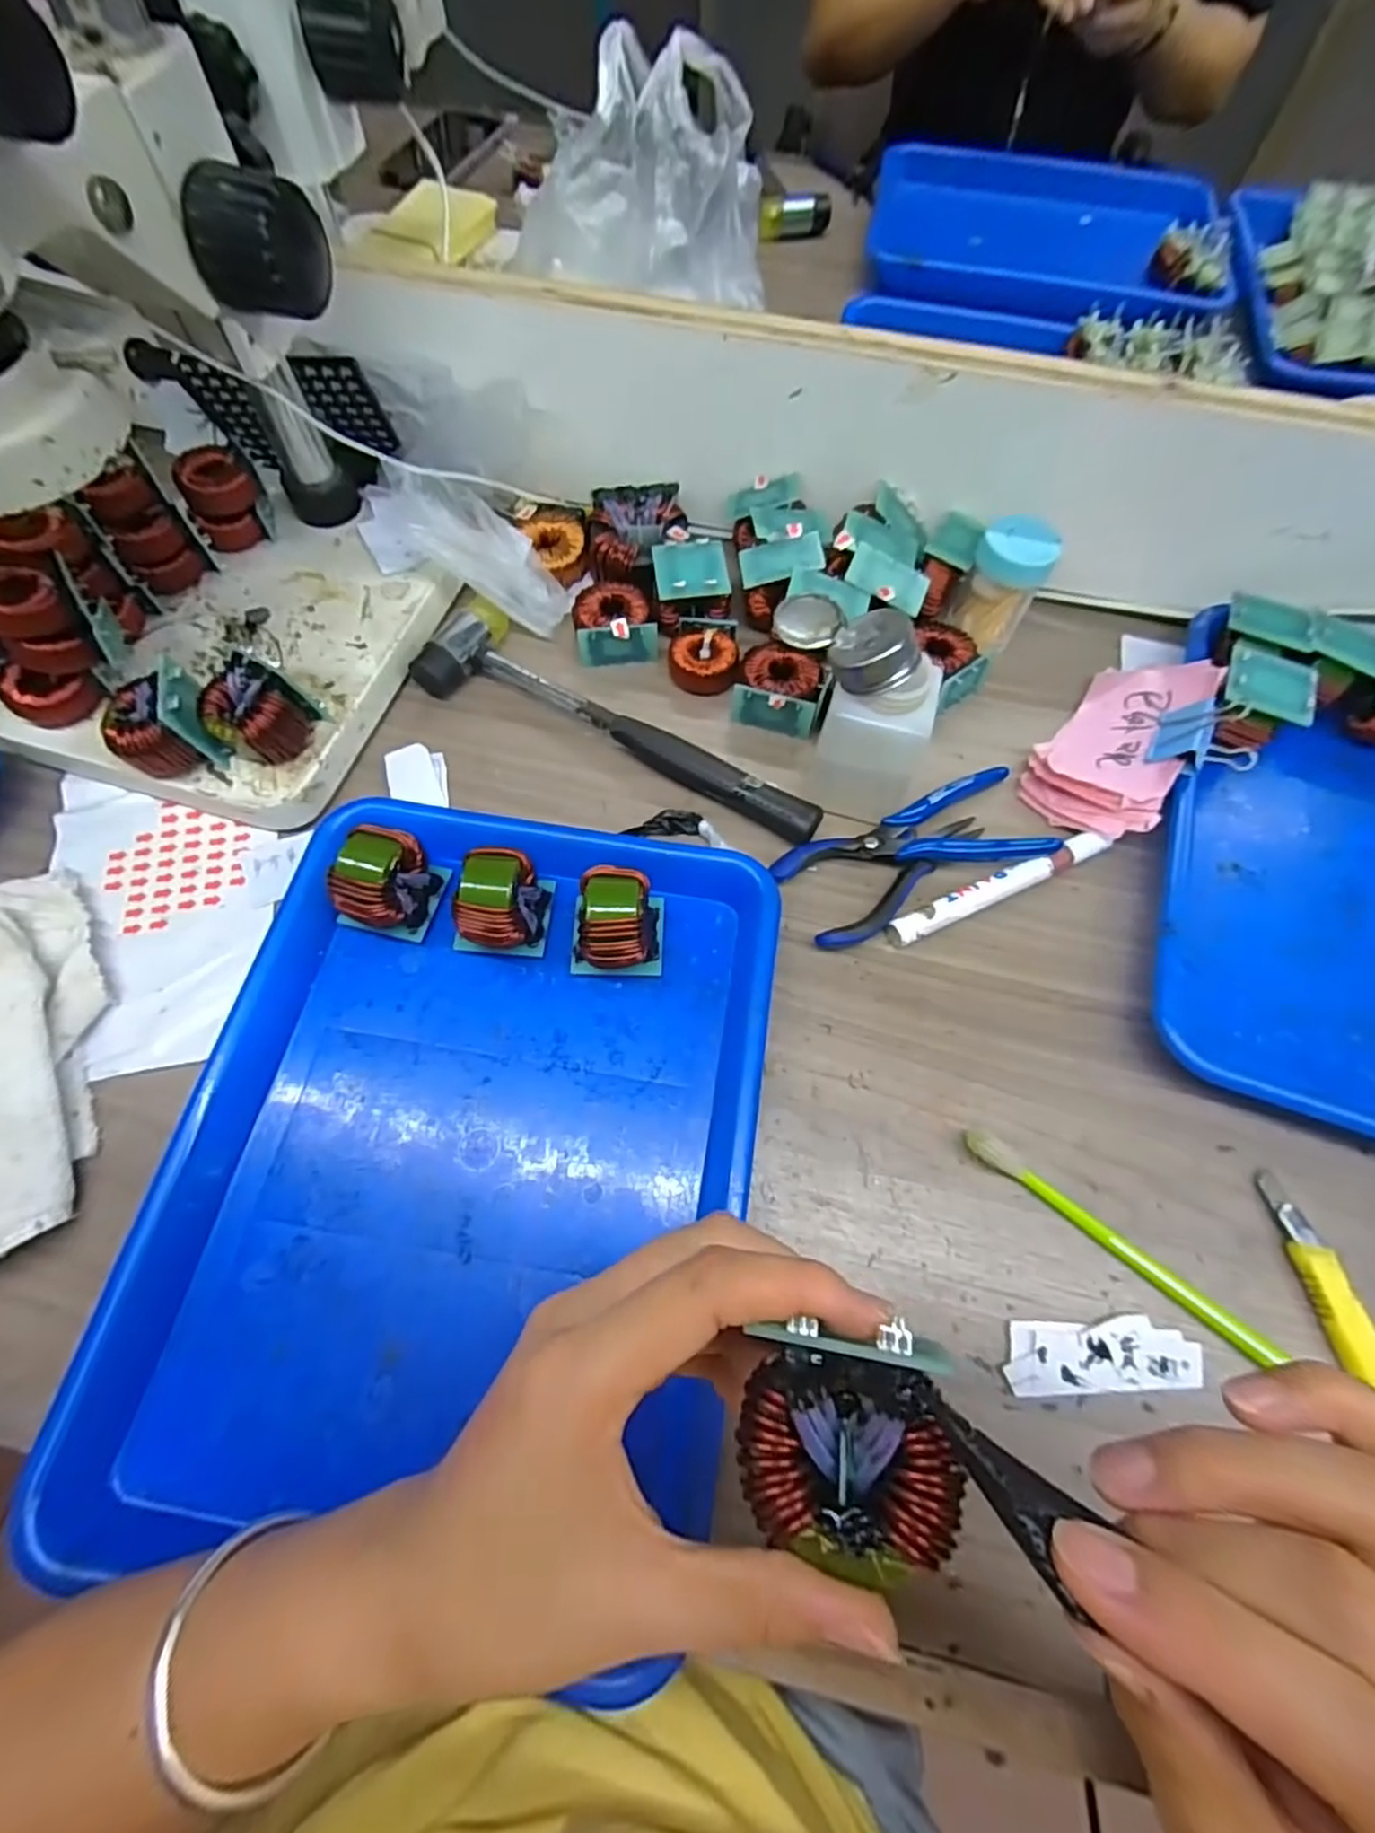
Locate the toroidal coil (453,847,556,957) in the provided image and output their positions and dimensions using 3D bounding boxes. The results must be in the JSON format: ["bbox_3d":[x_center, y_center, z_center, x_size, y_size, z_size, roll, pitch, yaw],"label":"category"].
[{"bbox_3d":[-0.095,-0.006,0.353,0.043,0.048,0.043,7,65,2],"label":"toroidal coil"}]

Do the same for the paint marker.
[{"bbox_3d":[0.172,-0.016,0.383,0.136,0.015,0.016,-24,68,-12],"label":"paint marker"}]

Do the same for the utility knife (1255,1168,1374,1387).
[{"bbox_3d":[0.286,0.182,0.294,0.020,0.014,0.140,-16,67,-9],"label":"utility knife"}]

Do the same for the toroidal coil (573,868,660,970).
[{"bbox_3d":[-0.034,0.004,0.348,0.037,0.046,0.045,3,65,0],"label":"toroidal coil"}]

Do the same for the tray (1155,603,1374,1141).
[{"bbox_3d":[0.382,-0.008,0.371,0.244,0.029,0.277,20,66,8],"label":"tray"}]

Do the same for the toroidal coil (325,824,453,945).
[{"bbox_3d":[-0.155,-0.016,0.356,0.042,0.050,0.044,15,66,6],"label":"toroidal coil"}]

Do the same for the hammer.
[{"bbox_3d":[-0.037,-0.121,0.421,0.261,0.030,0.065,25,67,10],"label":"hammer"}]

